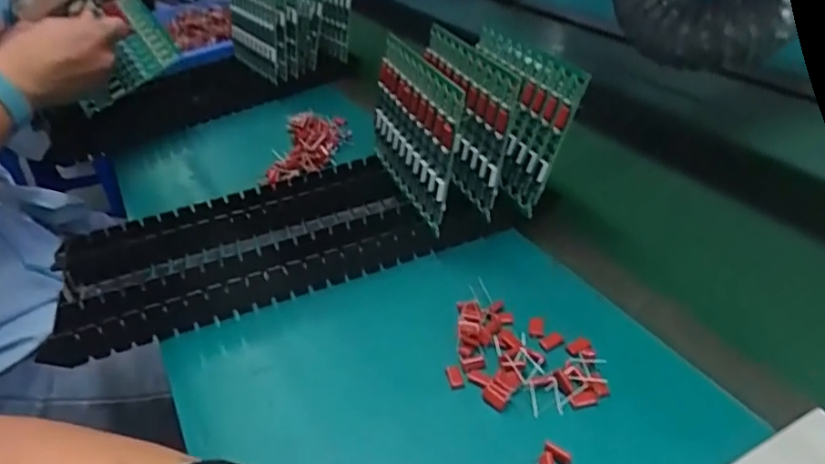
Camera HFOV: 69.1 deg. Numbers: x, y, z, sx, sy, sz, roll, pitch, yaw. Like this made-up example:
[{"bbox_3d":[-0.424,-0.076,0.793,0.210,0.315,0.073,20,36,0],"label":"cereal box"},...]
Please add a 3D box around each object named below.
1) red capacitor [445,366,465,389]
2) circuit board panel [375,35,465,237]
[{"bbox_3d":[0.028,0.096,0.396,0.010,0.004,0.016,-10,34,-6],"label":"red capacitor"},{"bbox_3d":[-0.003,-0.092,0.515,0.018,0.125,0.162,-7,33,-24],"label":"circuit board panel"}]

